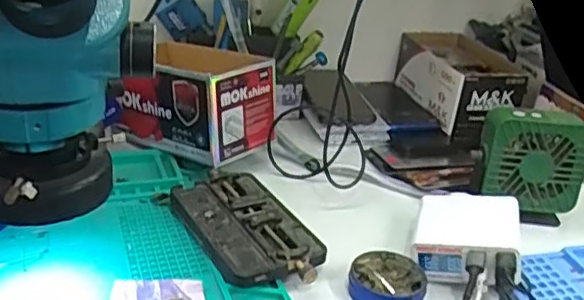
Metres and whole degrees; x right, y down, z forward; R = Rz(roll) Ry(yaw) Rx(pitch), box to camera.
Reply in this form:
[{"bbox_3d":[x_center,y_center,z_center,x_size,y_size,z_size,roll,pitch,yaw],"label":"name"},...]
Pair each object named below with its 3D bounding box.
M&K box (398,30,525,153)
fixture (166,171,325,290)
[{"bbox_3d":[0.234,-0.096,0.859,0.123,0.072,0.202,0,28,-14],"label":"M&K box"},{"bbox_3d":[-0.040,0.064,0.549,0.091,0.023,0.166,-10,31,-30],"label":"fixture"}]

